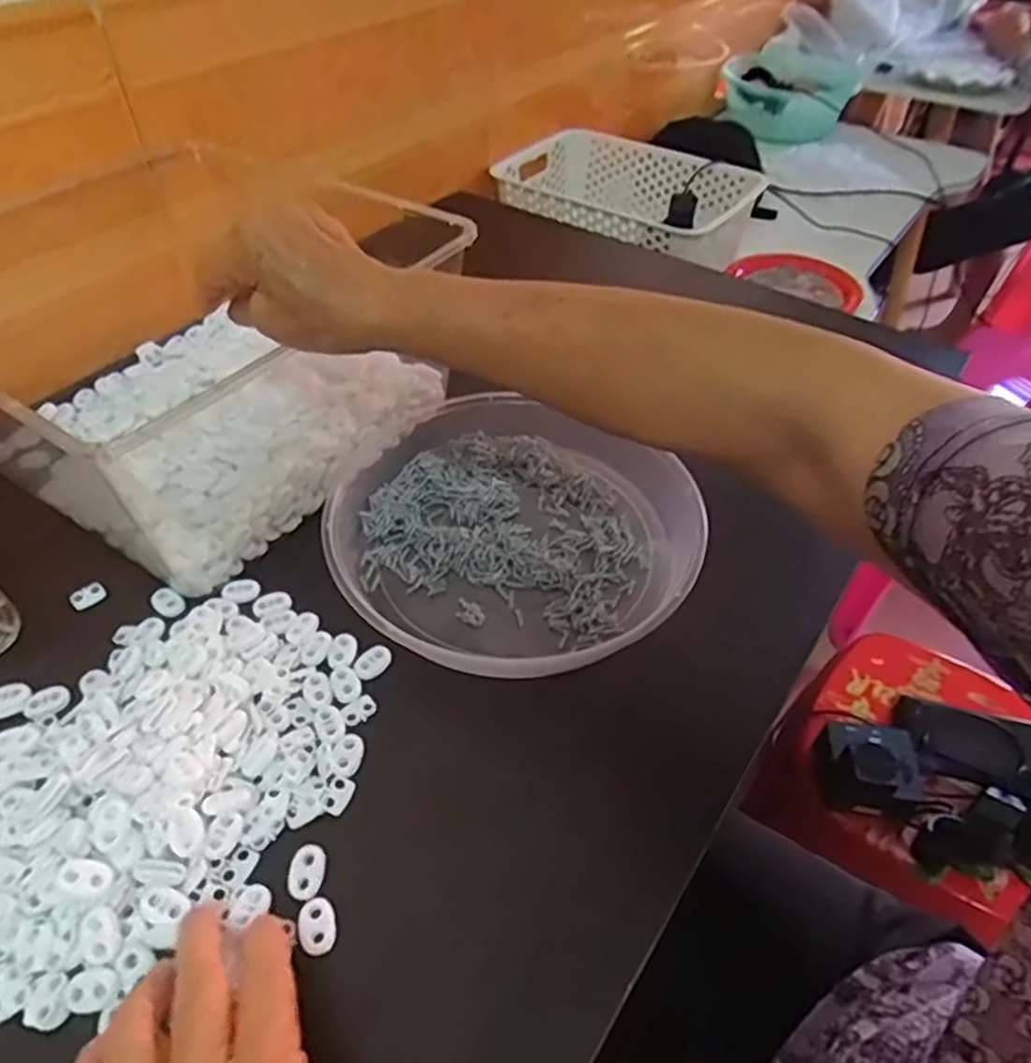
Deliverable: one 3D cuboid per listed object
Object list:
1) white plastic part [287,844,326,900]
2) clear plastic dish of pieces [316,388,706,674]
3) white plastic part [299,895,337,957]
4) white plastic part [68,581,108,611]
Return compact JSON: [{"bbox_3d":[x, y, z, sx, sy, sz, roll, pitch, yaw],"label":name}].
[{"bbox_3d":[-0.097,0.157,0.335,0.016,0.005,0.024,1,46,-1],"label":"white plastic part"},{"bbox_3d":[-0.002,-0.015,0.478,0.239,0.033,0.231,1,46,-1],"label":"clear plastic dish of pieces"},{"bbox_3d":[-0.088,0.175,0.321,0.015,0.004,0.024,-11,48,-13],"label":"white plastic part"},{"bbox_3d":[-0.264,0.040,0.446,0.020,0.007,0.012,-34,56,-30],"label":"white plastic part"}]

